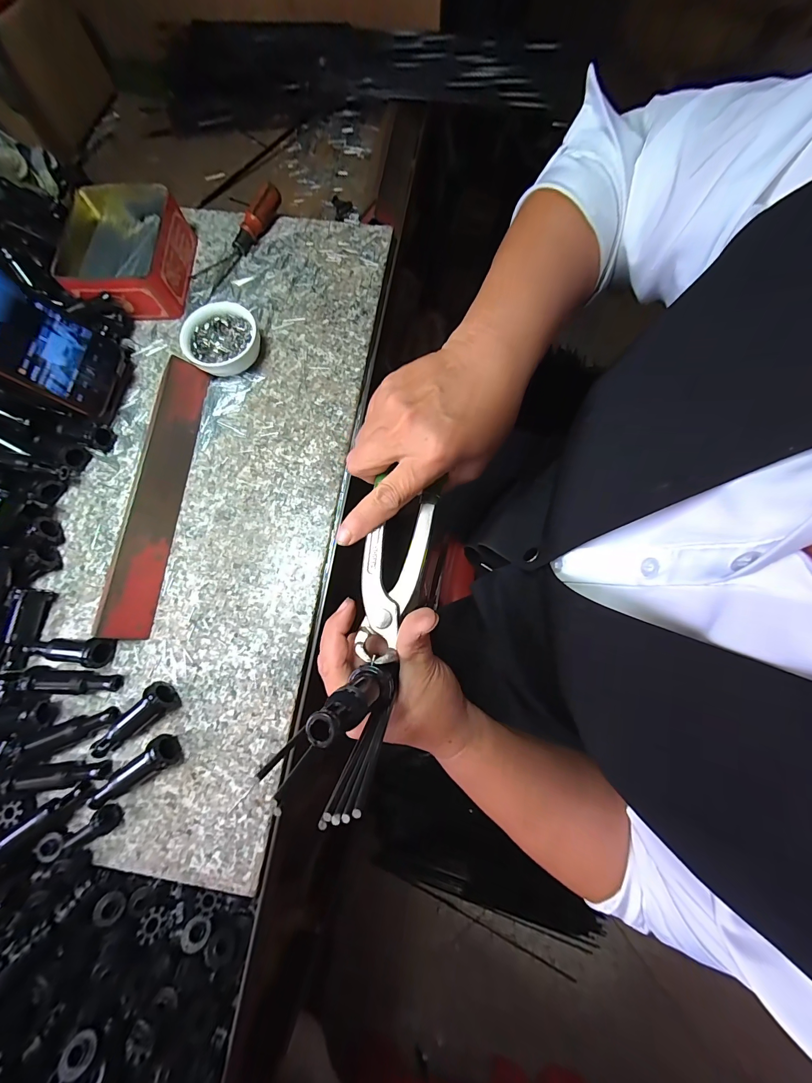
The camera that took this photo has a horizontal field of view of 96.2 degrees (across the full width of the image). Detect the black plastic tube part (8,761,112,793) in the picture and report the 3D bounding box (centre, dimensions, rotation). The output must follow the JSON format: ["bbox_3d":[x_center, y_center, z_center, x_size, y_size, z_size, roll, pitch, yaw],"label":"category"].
[{"bbox_3d":[-0.257,0.173,0.272,0.059,0.016,0.016,-6,76,0],"label":"black plastic tube part"}]

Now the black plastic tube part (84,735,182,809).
[{"bbox_3d":[-0.208,0.174,0.273,0.068,0.025,0.023,-30,78,-5],"label":"black plastic tube part"}]

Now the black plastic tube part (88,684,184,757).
[{"bbox_3d":[-0.216,0.139,0.282,0.070,0.025,0.023,-35,78,-6],"label":"black plastic tube part"}]

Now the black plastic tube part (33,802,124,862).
[{"bbox_3d":[-0.240,0.213,0.265,0.057,0.012,0.018,-26,77,-4],"label":"black plastic tube part"}]

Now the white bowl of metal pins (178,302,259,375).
[{"bbox_3d":[-0.179,-0.197,0.358,0.070,0.029,0.058,-22,77,-3],"label":"white bowl of metal pins"}]

